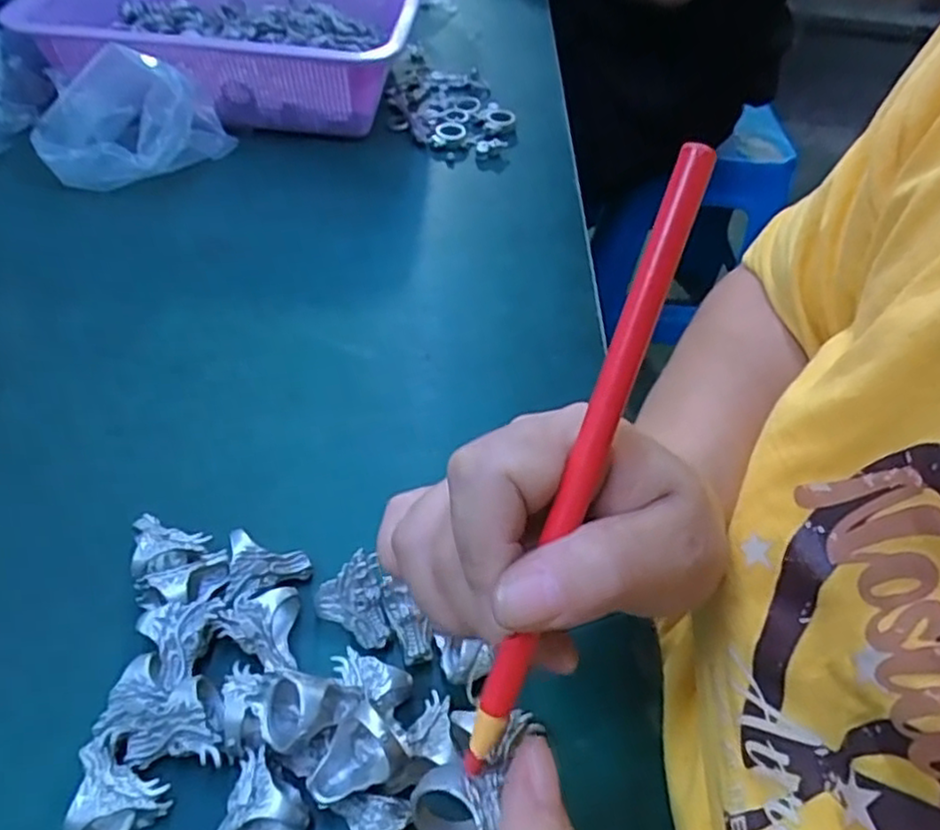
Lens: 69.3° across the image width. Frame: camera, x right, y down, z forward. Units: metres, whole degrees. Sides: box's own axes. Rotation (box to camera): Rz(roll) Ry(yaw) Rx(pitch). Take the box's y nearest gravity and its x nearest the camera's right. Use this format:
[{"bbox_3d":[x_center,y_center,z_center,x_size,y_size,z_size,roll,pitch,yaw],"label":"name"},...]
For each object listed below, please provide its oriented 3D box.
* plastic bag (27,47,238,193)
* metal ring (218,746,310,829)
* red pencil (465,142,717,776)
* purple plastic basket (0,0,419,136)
[{"bbox_3d":[-0.254,-0.218,0.504,0.132,0.085,0.071,-5,50,-8],"label":"plastic bag"},{"bbox_3d":[-0.079,0.141,0.246,0.036,0.023,0.031,-15,53,-17],"label":"metal ring"},{"bbox_3d":[0.029,0.014,0.173,0.010,0.005,0.166,21,94,14],"label":"red pencil"},{"bbox_3d":[-0.201,-0.306,0.568,0.306,0.108,0.199,9,50,3],"label":"purple plastic basket"}]

